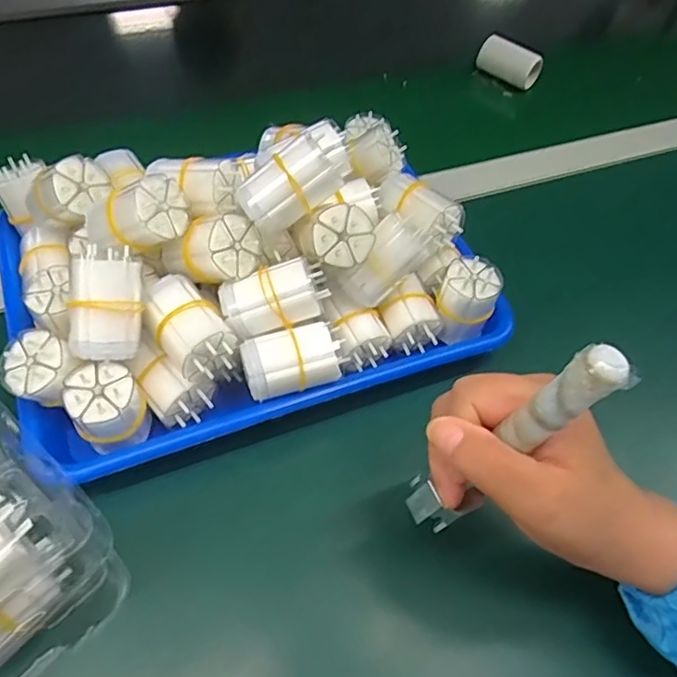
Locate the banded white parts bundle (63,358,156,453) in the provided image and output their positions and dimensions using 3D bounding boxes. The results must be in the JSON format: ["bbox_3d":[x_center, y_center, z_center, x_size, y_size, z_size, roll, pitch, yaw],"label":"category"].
[{"bbox_3d":[-0.132,0.043,0.346,0.039,0.053,0.037,3,54,-4],"label":"banded white parts bundle"}]

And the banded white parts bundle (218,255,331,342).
[{"bbox_3d":[-0.039,-0.025,0.365,0.062,0.030,0.032,-15,57,-16],"label":"banded white parts bundle"}]

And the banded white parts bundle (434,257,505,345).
[{"bbox_3d":[0.089,-0.025,0.417,0.038,0.056,0.037,3,54,-4],"label":"banded white parts bundle"}]

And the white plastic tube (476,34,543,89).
[{"bbox_3d":[0.189,-0.309,0.658,0.031,0.030,0.073,-29,62,-24],"label":"white plastic tube"}]

